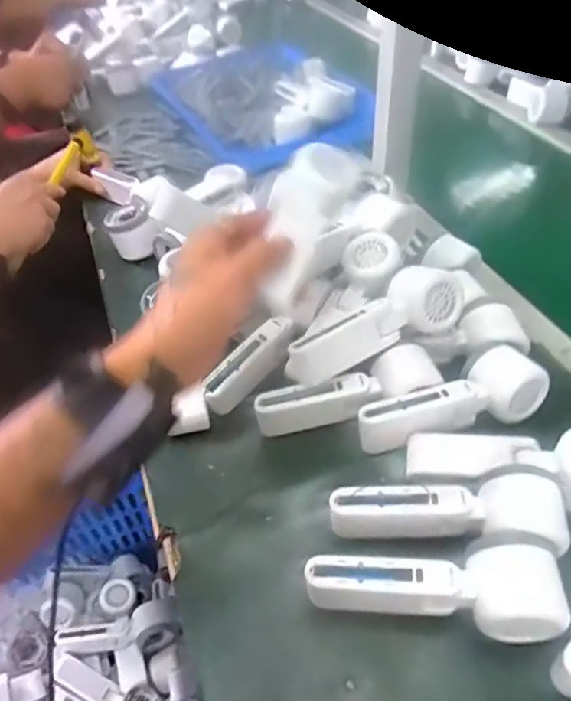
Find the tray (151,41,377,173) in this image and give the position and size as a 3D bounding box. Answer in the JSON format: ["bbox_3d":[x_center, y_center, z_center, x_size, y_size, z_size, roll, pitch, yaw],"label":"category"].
[{"bbox_3d":[-0.043,-0.475,1.021,0.312,0.058,0.437,-22,47,-19],"label":"tray"}]

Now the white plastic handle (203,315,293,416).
[{"bbox_3d":[-0.034,0.012,0.527,0.023,0.041,0.108,36,77,33],"label":"white plastic handle"}]

